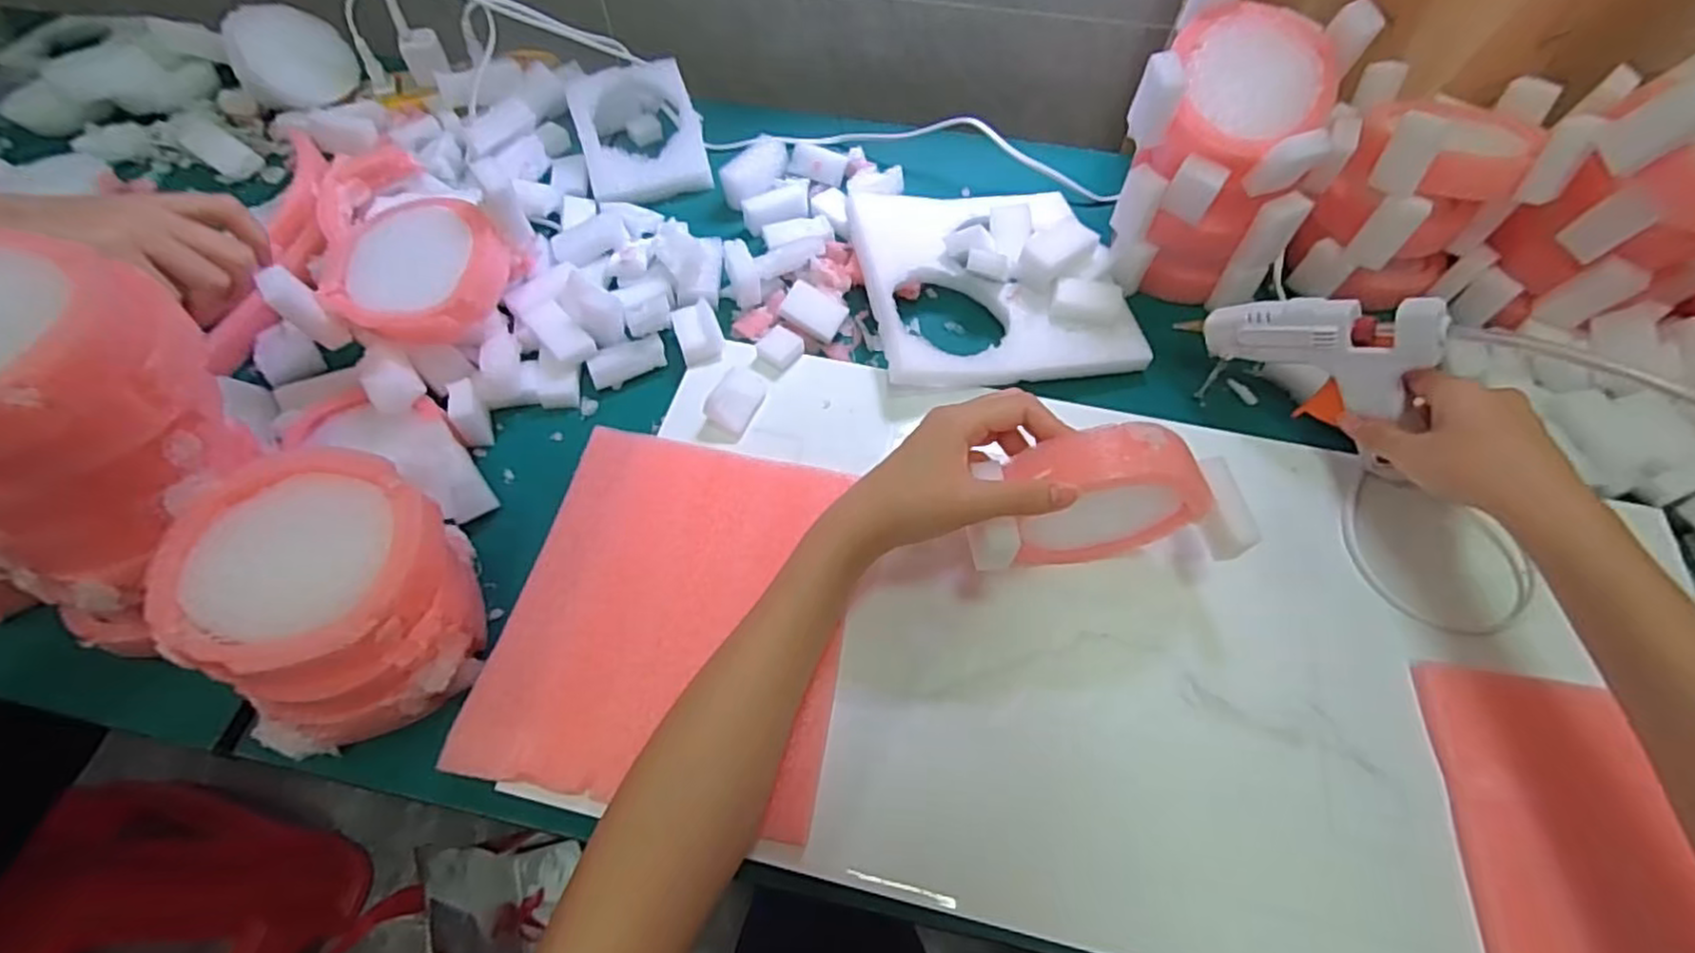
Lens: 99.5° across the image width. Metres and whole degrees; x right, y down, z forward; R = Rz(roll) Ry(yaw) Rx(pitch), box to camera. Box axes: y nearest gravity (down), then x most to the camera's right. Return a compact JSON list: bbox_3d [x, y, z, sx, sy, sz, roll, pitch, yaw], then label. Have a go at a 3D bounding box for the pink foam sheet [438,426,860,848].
[{"bbox_3d":[-0.086,0.070,0.383,0.170,0.015,0.193,9,58,5],"label":"pink foam sheet"}]

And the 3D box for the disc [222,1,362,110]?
[{"bbox_3d":[-0.460,-0.346,0.596,0.100,0.032,0.084,40,55,-8],"label":"disc"}]

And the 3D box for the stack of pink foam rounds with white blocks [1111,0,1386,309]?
[{"bbox_3d":[0.243,-0.204,0.463,0.123,0.149,0.103,27,62,16],"label":"stack of pink foam rounds with white blocks"}]

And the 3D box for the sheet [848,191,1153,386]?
[{"bbox_3d":[0.100,-0.145,0.505,0.175,0.020,0.178,-9,58,-5],"label":"sheet"}]

